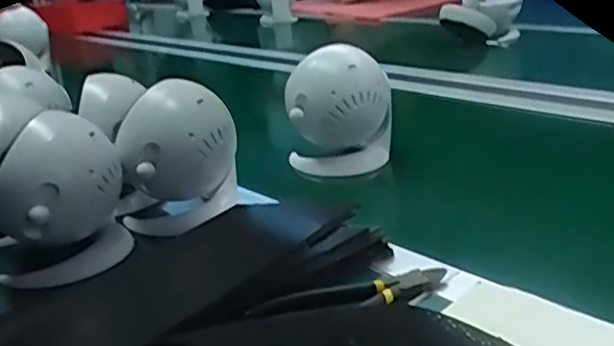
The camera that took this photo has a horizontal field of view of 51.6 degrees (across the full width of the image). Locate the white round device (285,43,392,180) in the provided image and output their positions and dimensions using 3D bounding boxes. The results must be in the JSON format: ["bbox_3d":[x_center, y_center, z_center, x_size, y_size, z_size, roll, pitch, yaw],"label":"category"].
[{"bbox_3d":[0.036,-0.067,0.702,0.094,0.130,0.095,10,26,33],"label":"white round device"}]

